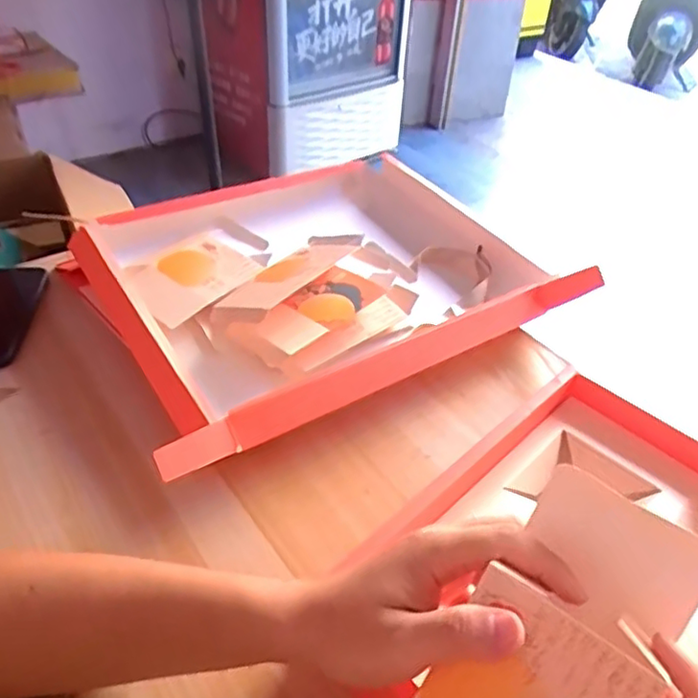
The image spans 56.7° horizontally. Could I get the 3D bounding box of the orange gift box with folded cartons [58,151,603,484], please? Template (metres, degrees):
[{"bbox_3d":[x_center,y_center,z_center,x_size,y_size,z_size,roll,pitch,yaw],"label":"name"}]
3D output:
[{"bbox_3d":[-0.039,-0.079,0.702,0.460,0.078,0.376,-22,47,-26],"label":"orange gift box with folded cartons"}]

